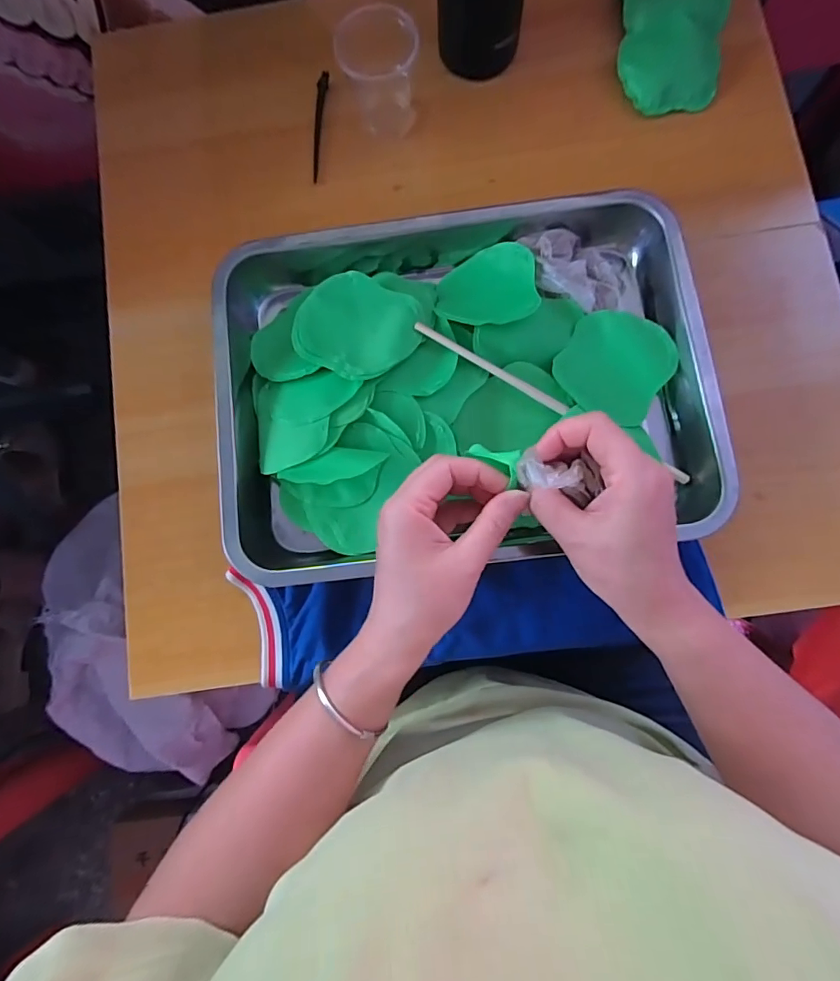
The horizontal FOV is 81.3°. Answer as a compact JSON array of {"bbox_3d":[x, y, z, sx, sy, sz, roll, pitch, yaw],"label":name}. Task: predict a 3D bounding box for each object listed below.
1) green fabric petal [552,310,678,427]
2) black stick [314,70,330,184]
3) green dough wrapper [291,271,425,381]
[{"bbox_3d":[0.143,-0.093,0.358,0.074,0.005,0.081,30,79,10],"label":"green fabric petal"},{"bbox_3d":[-0.090,-0.324,0.436,0.009,0.006,0.111,4,83,2],"label":"black stick"},{"bbox_3d":[-0.048,-0.124,0.367,0.094,0.004,0.084,32,72,13],"label":"green dough wrapper"}]

